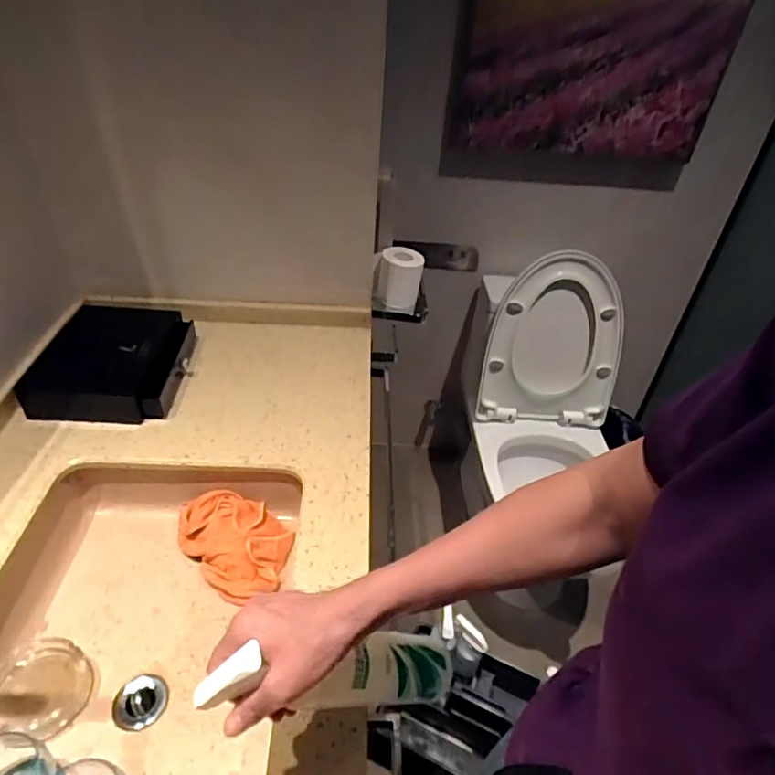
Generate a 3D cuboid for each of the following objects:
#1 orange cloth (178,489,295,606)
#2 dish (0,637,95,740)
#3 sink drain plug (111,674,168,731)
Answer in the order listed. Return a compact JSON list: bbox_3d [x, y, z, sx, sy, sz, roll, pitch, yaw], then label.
[{"bbox_3d":[-0.229,0.221,0.816,0.189,0.052,0.137,33,46,30],"label":"orange cloth"},{"bbox_3d":[-0.418,0.354,0.646,0.104,0.038,0.107,3,39,-2],"label":"dish"},{"bbox_3d":[-0.303,0.383,0.658,0.059,0.014,0.062,1,39,-5],"label":"sink drain plug"}]

